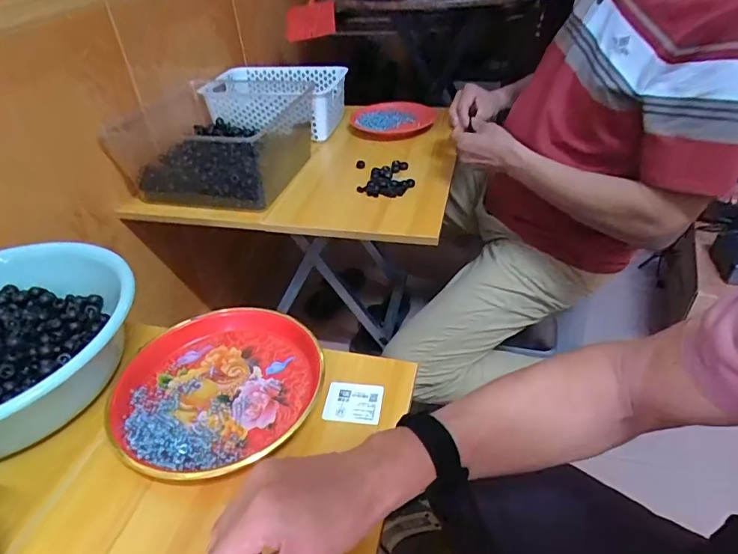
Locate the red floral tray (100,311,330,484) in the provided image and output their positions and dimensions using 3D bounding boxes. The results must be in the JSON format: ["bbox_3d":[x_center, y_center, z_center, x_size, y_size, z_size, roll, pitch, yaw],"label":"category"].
[{"bbox_3d":[-0.164,0.115,0.514,0.205,0.033,0.215,16,42,24],"label":"red floral tray"}]

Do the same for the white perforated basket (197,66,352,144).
[{"bbox_3d":[-0.209,-0.406,1.079,0.290,0.102,0.209,10,40,17],"label":"white perforated basket"}]

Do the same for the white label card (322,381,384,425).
[{"bbox_3d":[-0.016,0.133,0.505,0.059,0.004,0.049,4,41,8],"label":"white label card"}]

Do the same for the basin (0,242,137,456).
[{"bbox_3d":[-0.408,0.066,0.522,0.239,0.102,0.241,-2,38,2],"label":"basin"}]

